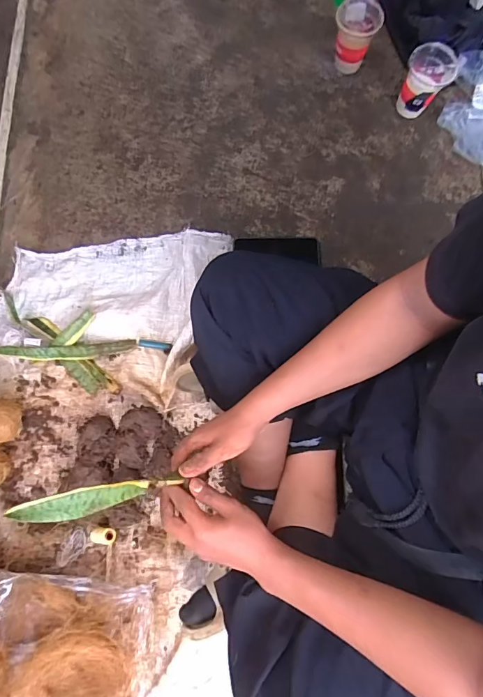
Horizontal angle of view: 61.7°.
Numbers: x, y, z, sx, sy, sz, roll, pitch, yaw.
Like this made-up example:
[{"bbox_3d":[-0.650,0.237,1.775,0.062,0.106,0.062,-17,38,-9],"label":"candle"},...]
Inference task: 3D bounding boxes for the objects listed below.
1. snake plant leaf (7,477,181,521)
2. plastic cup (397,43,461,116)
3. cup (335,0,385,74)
[{"bbox_3d":[-0.144,0.158,0.430,0.175,0.021,0.028,-2,75,-32],"label":"snake plant leaf"},{"bbox_3d":[0.379,-0.548,0.835,0.089,0.105,0.096,0,77,1],"label":"plastic cup"},{"bbox_3d":[0.241,-0.663,0.866,0.092,0.117,0.096,7,77,2],"label":"cup"}]

